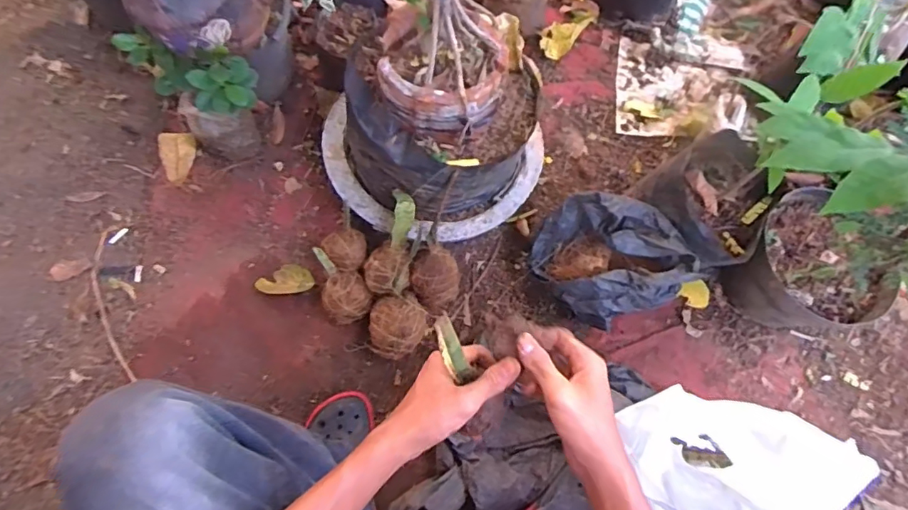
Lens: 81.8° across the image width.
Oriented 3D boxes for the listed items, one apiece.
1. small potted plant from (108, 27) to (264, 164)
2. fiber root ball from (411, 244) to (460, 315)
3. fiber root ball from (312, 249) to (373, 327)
[{"bbox_3d":[-0.425,-0.282,0.908,0.180,0.207,0.128,39,72,15],"label":"small potted plant"},{"bbox_3d":[-0.030,0.043,0.859,0.076,0.086,0.086,21,68,8],"label":"fiber root ball"},{"bbox_3d":[-0.189,0.054,0.868,0.076,0.081,0.120,-32,71,-13],"label":"fiber root ball"}]

